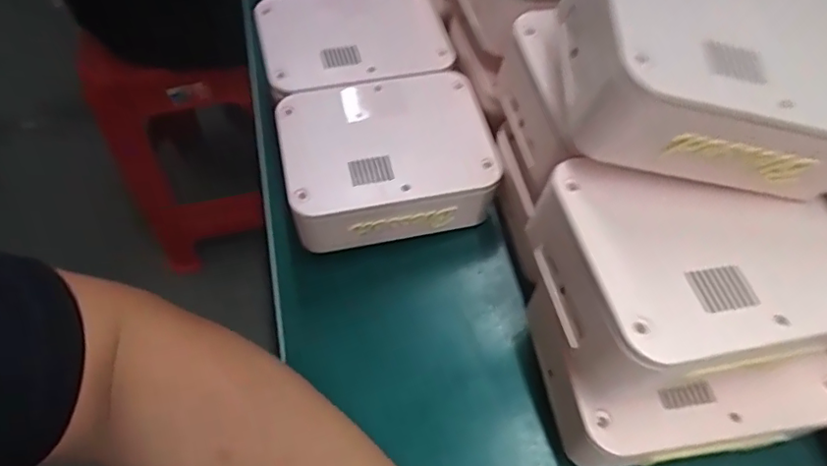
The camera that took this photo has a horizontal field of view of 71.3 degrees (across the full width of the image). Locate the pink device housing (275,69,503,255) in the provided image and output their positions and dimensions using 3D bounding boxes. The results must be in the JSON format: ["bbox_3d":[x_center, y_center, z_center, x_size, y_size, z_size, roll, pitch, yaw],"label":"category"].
[{"bbox_3d":[-0.017,-0.048,0.370,0.127,0.046,0.097,-14,58,-4],"label":"pink device housing"}]

